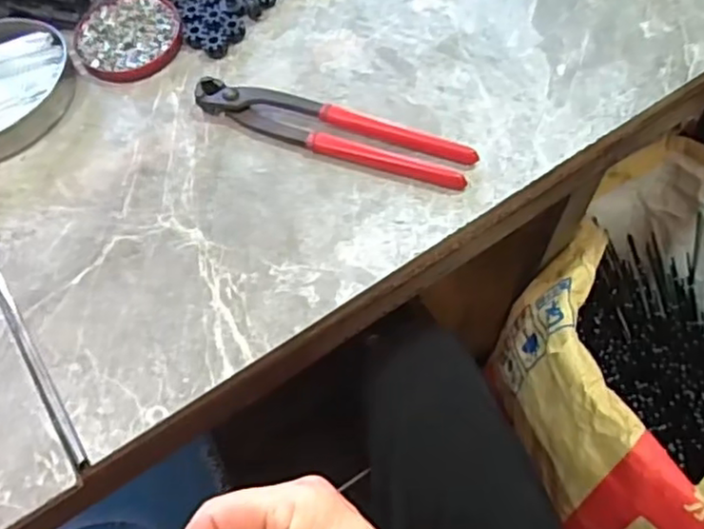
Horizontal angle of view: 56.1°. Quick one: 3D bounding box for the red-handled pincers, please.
[{"bbox_3d":[-0.015,-0.093,0.456,0.197,0.014,0.036,19,67,12],"label":"red-handled pincers"}]

